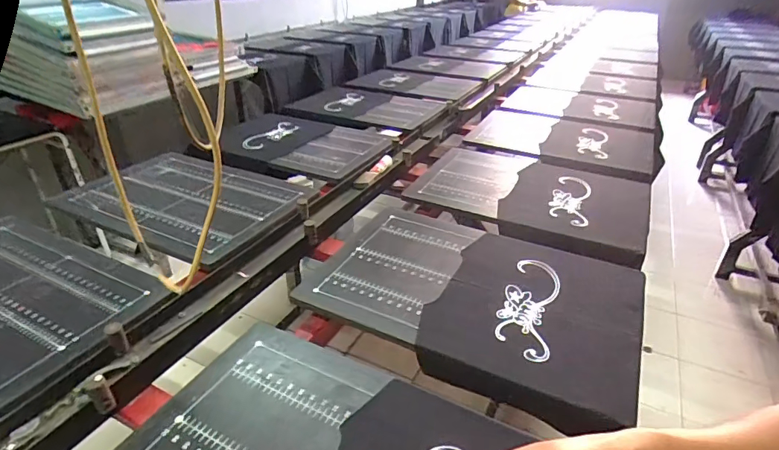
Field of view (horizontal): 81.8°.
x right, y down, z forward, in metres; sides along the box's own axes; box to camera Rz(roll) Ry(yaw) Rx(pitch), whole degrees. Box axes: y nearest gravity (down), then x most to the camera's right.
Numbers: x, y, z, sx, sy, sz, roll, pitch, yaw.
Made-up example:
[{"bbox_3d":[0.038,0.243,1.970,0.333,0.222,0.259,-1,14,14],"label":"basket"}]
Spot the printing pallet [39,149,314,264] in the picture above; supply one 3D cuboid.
[{"bbox_3d":[-0.528,-0.085,1.189,0.668,0.028,0.433,18,34,29],"label":"printing pallet"}]

